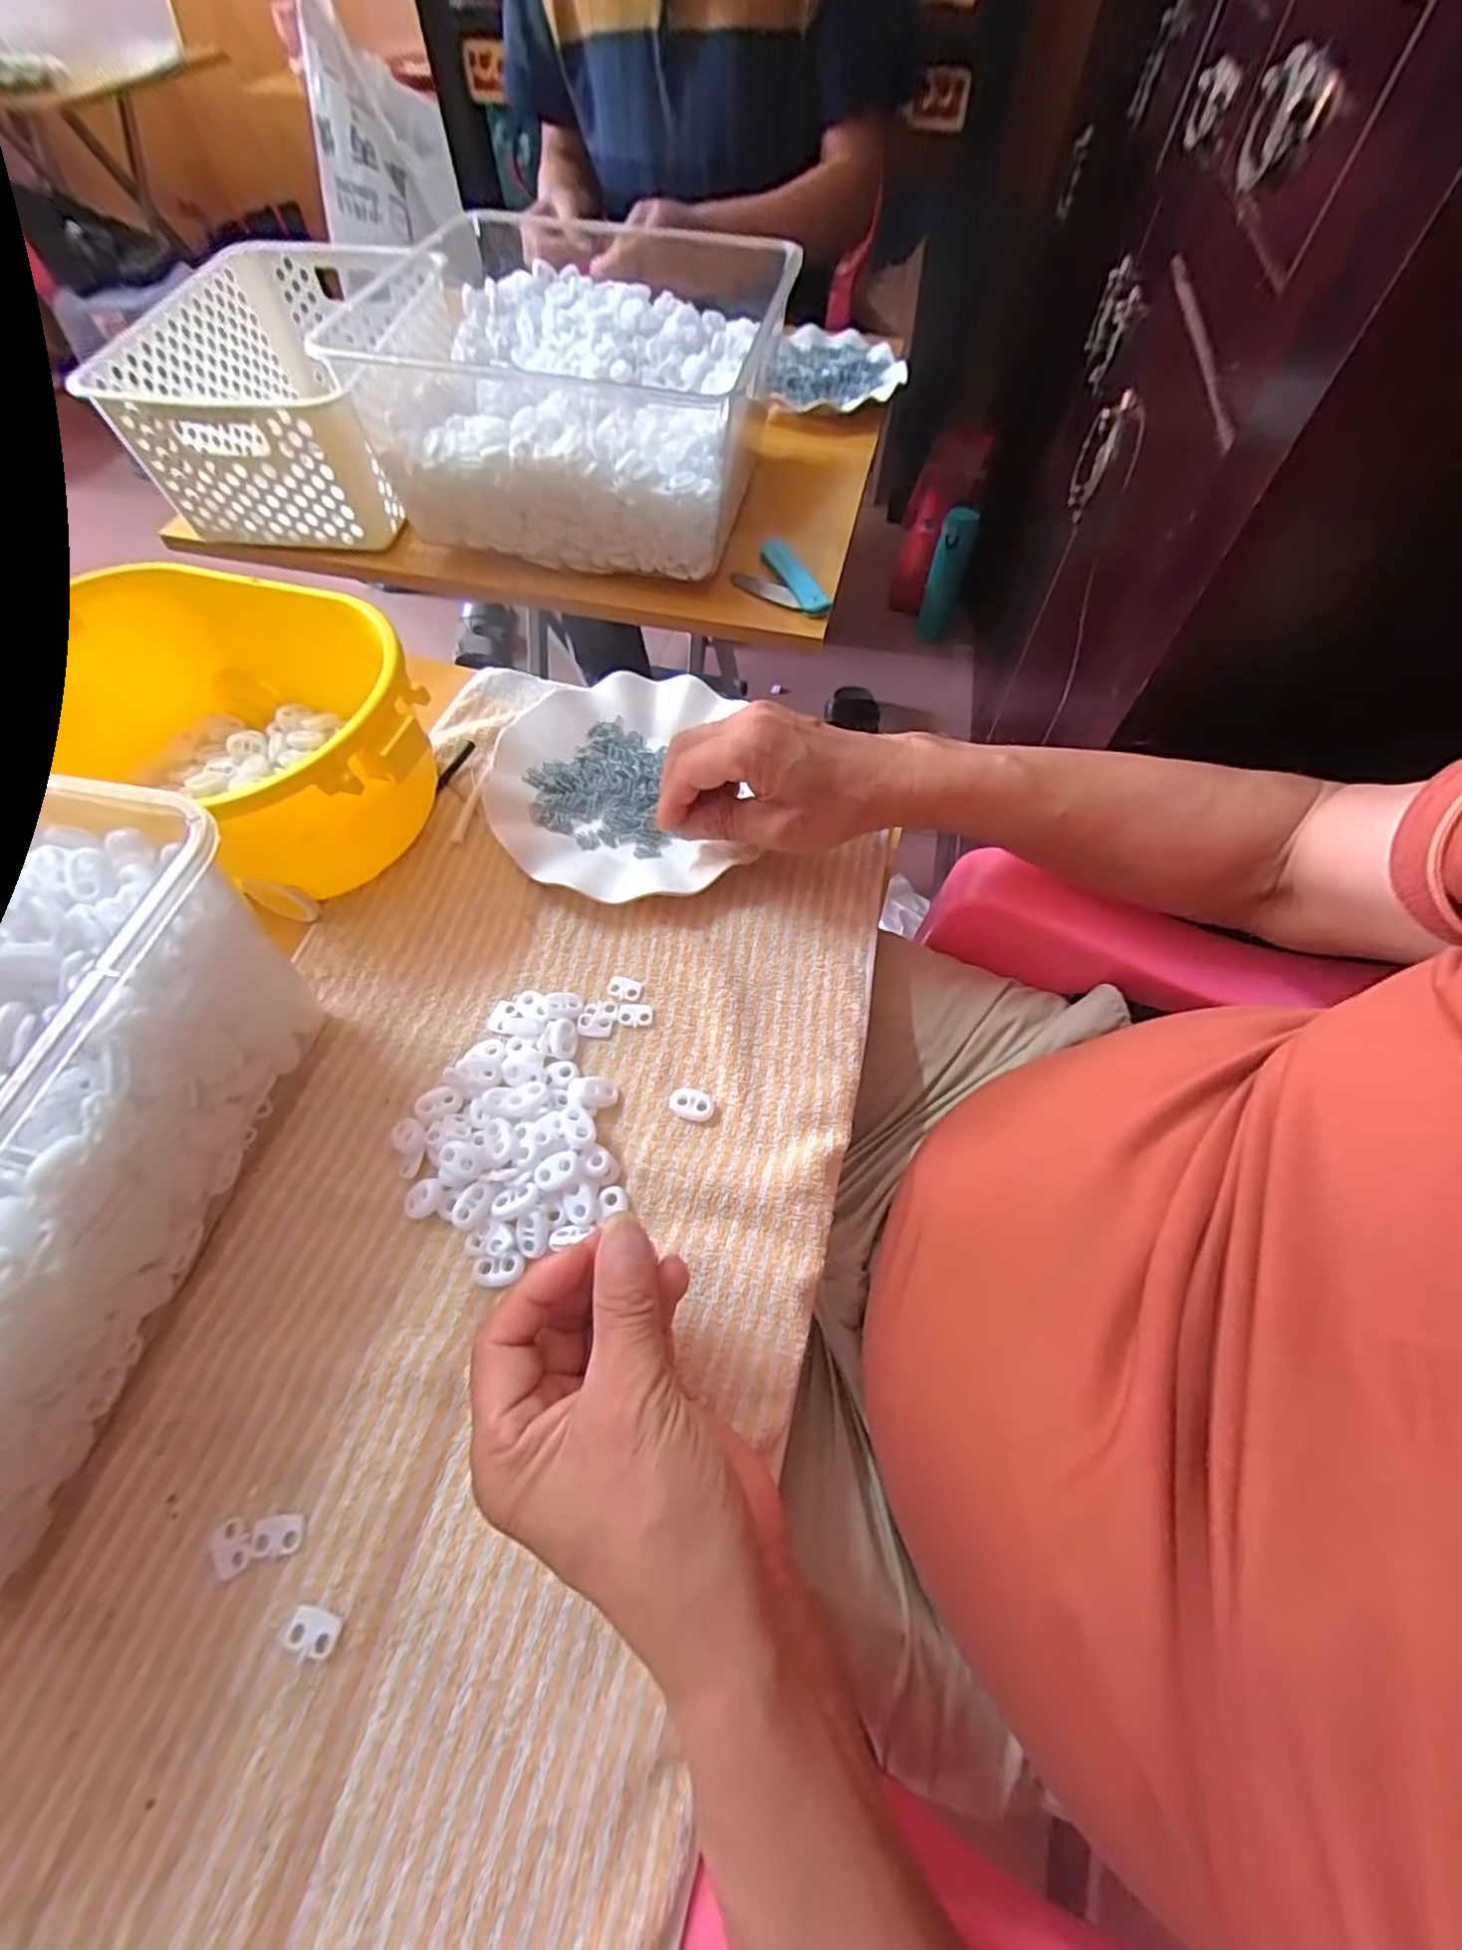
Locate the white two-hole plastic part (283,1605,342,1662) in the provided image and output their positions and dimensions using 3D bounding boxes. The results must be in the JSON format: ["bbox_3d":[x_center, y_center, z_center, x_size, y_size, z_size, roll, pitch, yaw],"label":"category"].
[{"bbox_3d":[-0.154,0.242,0.246,0.018,0.004,0.014,16,63,8],"label":"white two-hole plastic part"}]

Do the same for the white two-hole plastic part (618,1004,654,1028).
[{"bbox_3d":[-0.052,0.021,0.366,0.019,0.004,0.013,0,62,-1],"label":"white two-hole plastic part"}]

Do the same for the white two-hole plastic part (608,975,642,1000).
[{"bbox_3d":[-0.060,0.007,0.373,0.019,0.004,0.013,19,63,9],"label":"white two-hole plastic part"}]

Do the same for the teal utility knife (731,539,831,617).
[{"bbox_3d":[0.046,-0.327,0.556,0.048,0.014,0.090,-39,69,-20],"label":"teal utility knife"}]

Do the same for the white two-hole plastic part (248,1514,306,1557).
[{"bbox_3d":[-0.176,0.216,0.259,0.019,0.004,0.012,-2,62,-2],"label":"white two-hole plastic part"}]

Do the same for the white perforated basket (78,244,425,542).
[{"bbox_3d":[-0.379,-0.516,0.597,0.191,0.109,0.307,-1,62,-1],"label":"white perforated basket"}]

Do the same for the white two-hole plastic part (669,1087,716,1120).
[{"bbox_3d":[-0.020,0.066,0.340,0.023,0.004,0.015,13,62,6],"label":"white two-hole plastic part"}]

